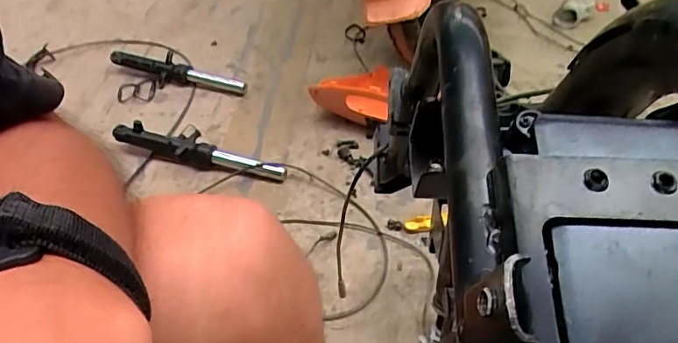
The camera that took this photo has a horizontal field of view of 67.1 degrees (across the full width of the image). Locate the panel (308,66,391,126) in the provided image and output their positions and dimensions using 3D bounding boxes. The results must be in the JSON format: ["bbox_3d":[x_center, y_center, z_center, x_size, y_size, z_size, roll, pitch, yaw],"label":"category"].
[{"bbox_3d":[0.032,-0.145,0.933,0.143,0.097,0.071,17,49,22],"label":"panel"}]

